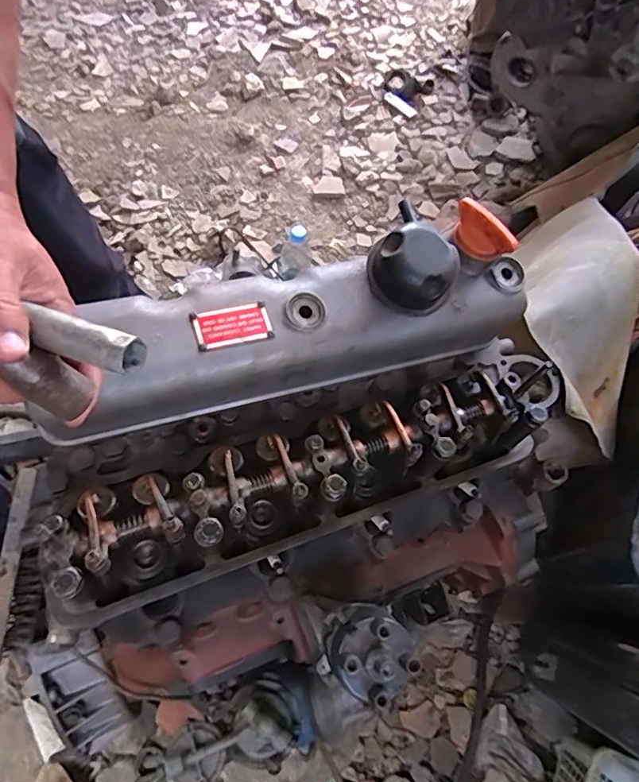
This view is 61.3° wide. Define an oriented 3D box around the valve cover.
[{"bbox_3d":[-0.019,-0.061,0.496,0.468,0.100,0.107,-18,65,-13],"label":"valve cover"}]

